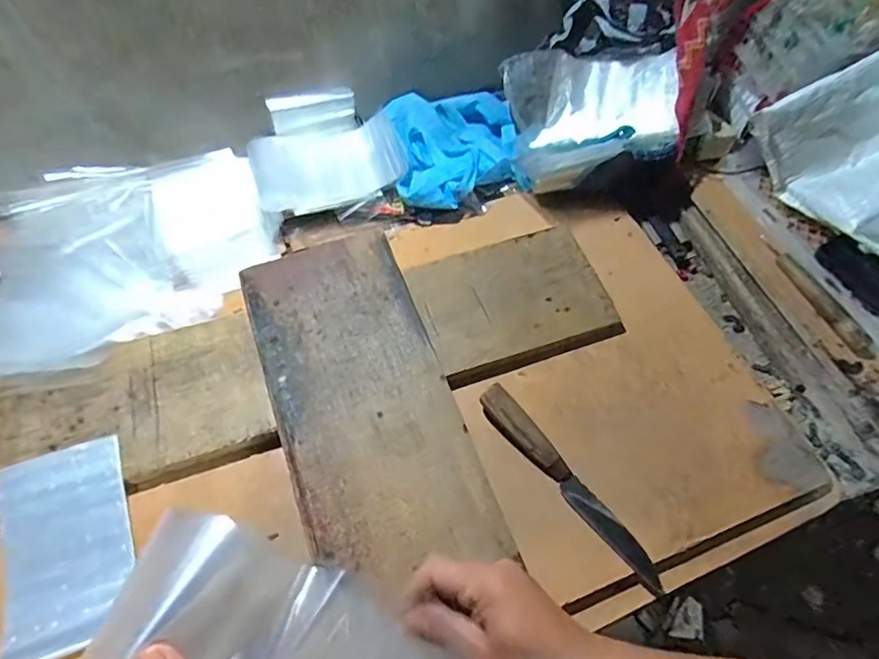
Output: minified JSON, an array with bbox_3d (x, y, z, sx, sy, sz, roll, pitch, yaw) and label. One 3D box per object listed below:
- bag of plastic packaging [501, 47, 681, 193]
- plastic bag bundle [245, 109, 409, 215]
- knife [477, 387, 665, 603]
[{"bbox_3d":[0.201,-0.290,0.745,0.218,0.103,0.184,-5,62,-5],"label":"bag of plastic packaging"},{"bbox_3d":[-0.149,-0.228,0.733,0.200,0.023,0.118,-19,64,-12],"label":"plastic bag bundle"},{"bbox_3d":[0.134,0.160,0.559,0.030,0.030,0.251,-35,69,-20],"label":"knife"}]

